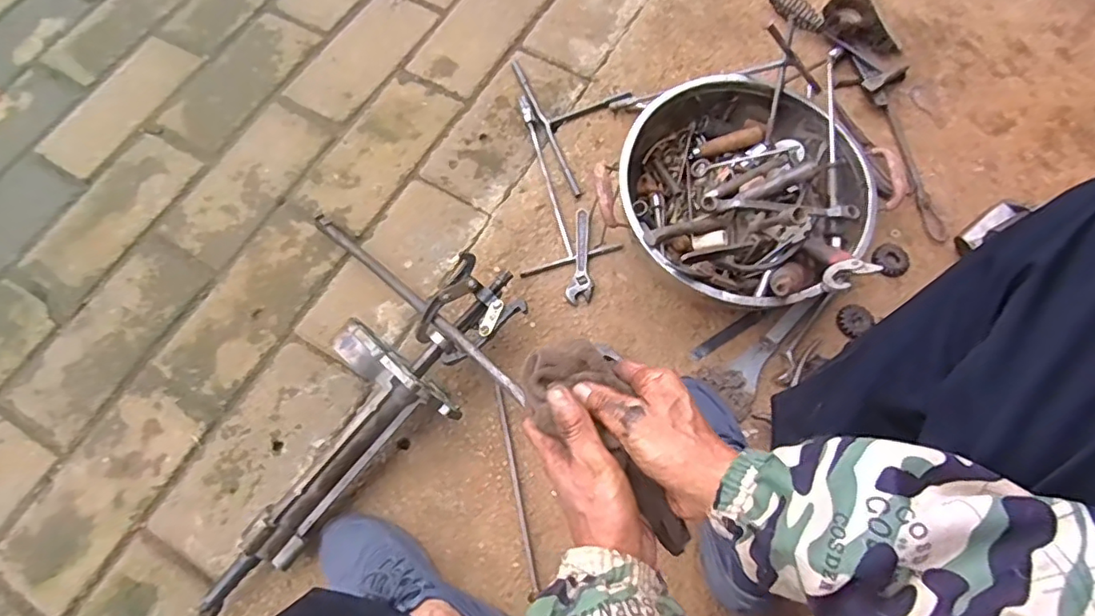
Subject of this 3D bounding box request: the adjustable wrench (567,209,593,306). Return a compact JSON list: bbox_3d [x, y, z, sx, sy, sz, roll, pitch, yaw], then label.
[{"bbox_3d":[0.052,-0.077,0.848,0.034,0.016,0.147,5,66,4],"label":"adjustable wrench"}]

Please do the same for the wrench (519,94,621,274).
[{"bbox_3d":[-0.012,-0.206,0.920,0.149,0.021,0.317,-18,67,-6],"label":"wrench"}]

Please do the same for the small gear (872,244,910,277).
[{"bbox_3d":[0.496,-0.070,0.838,0.055,0.016,0.048,-39,71,-14],"label":"small gear"}]

